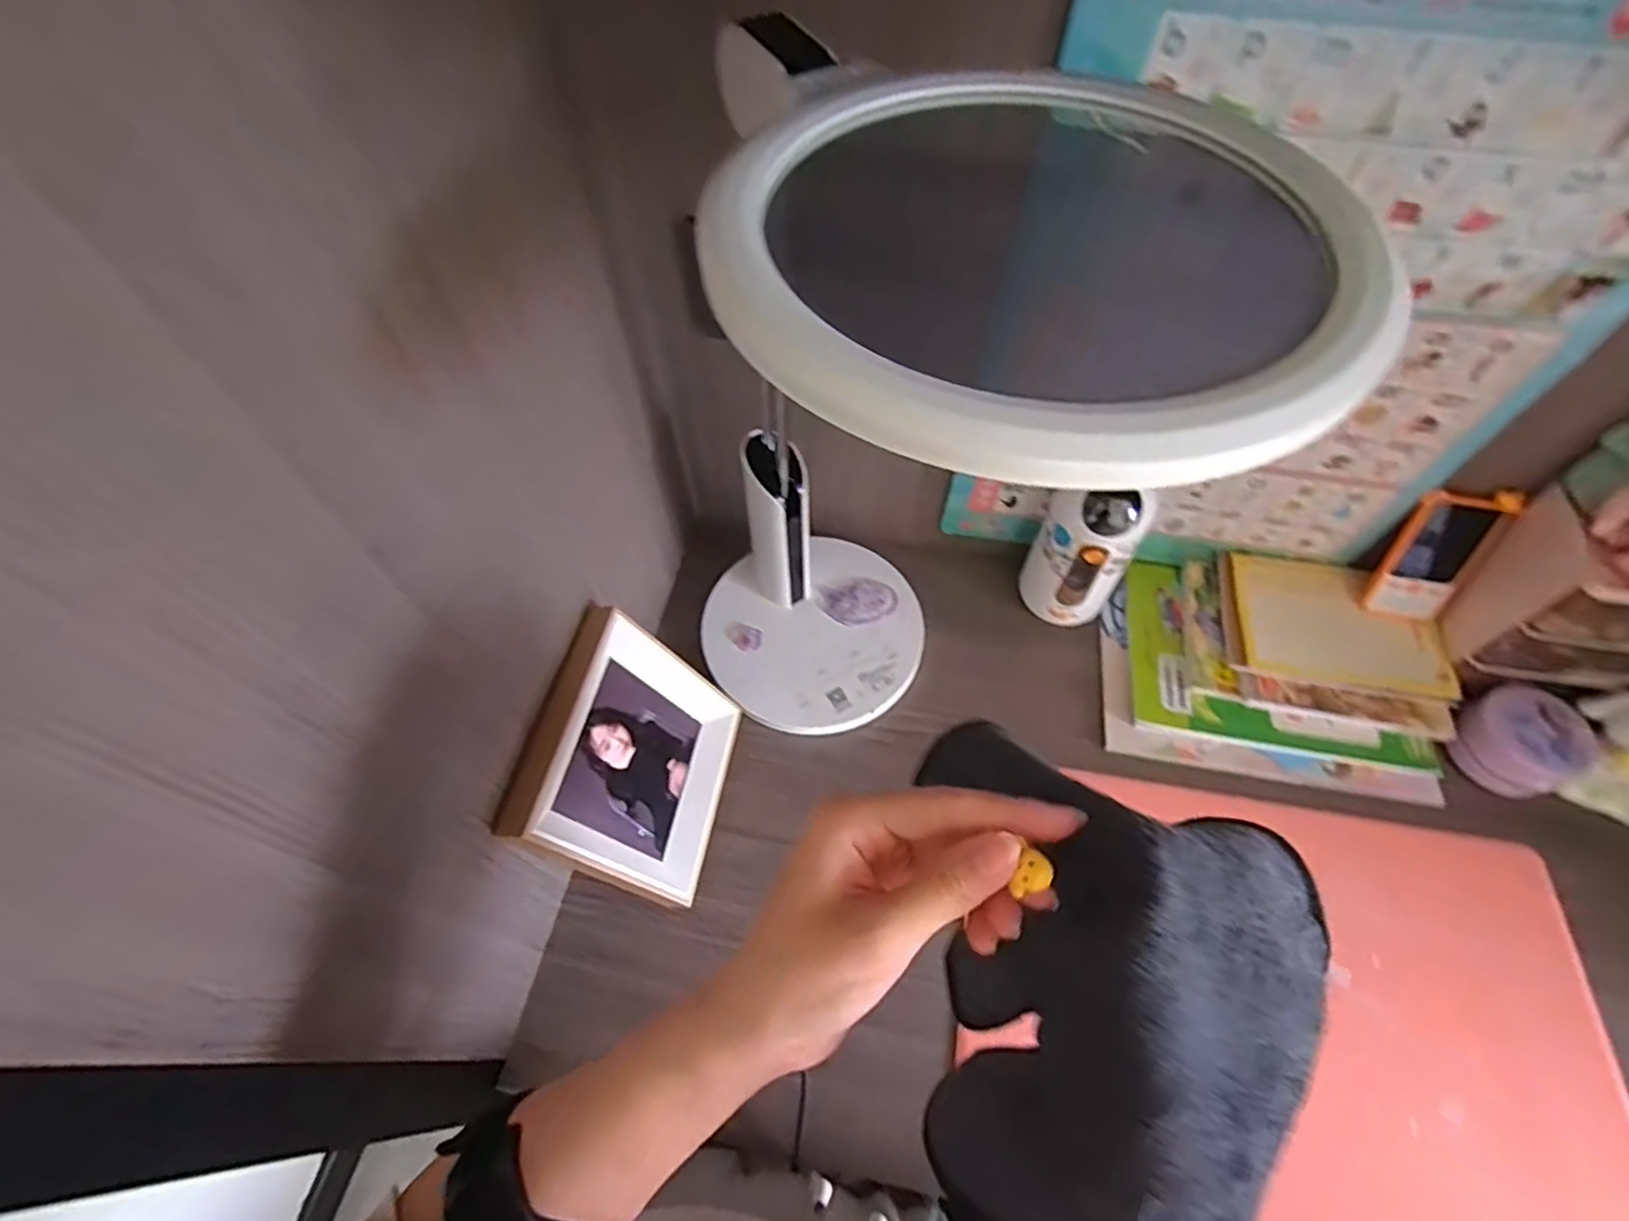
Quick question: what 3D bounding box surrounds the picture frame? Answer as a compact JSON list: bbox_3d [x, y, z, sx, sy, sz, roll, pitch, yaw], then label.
[{"bbox_3d":[-0.136,0.119,0.552,0.023,0.197,0.176,-6,56,31],"label":"picture frame"}]

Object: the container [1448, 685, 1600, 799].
[{"bbox_3d":[0.604,0.111,0.598,0.084,0.058,0.084,0,58,1],"label":"container"}]

